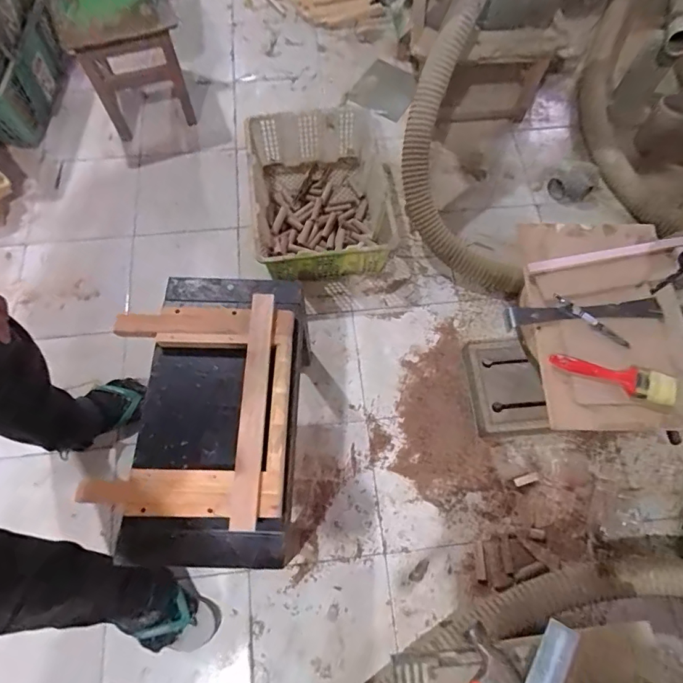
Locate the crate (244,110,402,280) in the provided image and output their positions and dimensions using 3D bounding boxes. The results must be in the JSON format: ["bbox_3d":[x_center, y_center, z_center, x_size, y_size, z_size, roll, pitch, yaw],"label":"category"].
[{"bbox_3d":[-0.040,-0.434,1.275,0.410,0.174,0.455,-7,69,-3],"label":"crate"}]

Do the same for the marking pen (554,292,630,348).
[{"bbox_3d":[0.407,-0.034,0.733,0.135,0.014,0.017,36,72,12],"label":"marking pen"}]

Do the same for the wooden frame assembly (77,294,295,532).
[{"bbox_3d":[-0.239,0.102,0.727,0.300,0.042,0.354,2,68,-1],"label":"wooden frame assembly"}]

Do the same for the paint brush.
[{"bbox_3d":[0.420,0.055,0.700,0.179,0.027,0.045,16,68,5],"label":"paint brush"}]

